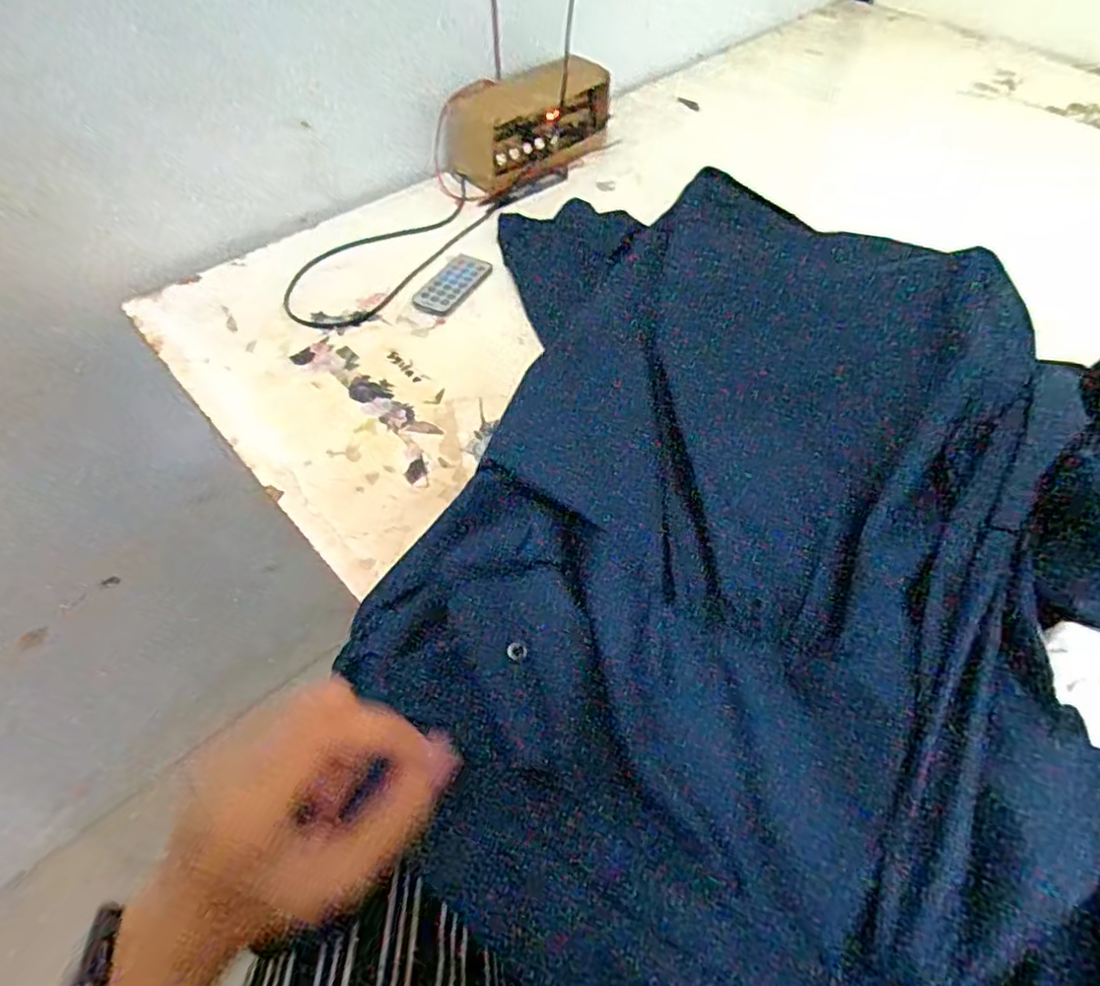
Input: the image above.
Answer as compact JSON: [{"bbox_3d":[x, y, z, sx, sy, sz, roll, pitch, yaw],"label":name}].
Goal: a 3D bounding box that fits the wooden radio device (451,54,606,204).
[{"bbox_3d":[-0.020,-0.418,0.716,0.183,0.086,0.087,-37,61,-24],"label":"wooden radio device"}]

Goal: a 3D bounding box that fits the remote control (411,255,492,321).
[{"bbox_3d":[-0.092,-0.199,0.605,0.044,0.005,0.088,24,57,18],"label":"remote control"}]

